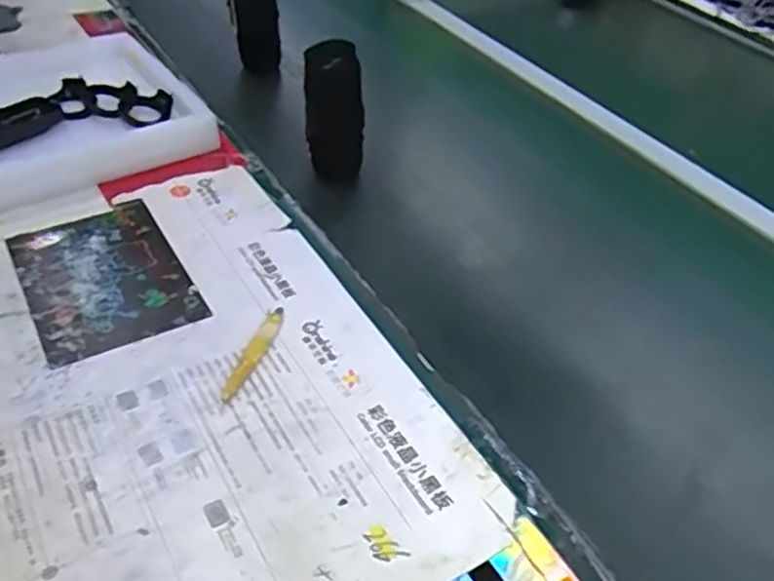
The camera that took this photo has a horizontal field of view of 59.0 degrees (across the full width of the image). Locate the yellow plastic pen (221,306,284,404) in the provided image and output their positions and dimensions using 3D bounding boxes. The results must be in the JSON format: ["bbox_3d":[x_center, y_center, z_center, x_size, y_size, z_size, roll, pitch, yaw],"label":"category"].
[{"bbox_3d":[-0.116,0.053,0.613,0.017,0.009,0.116,13,41,8],"label":"yellow plastic pen"}]

